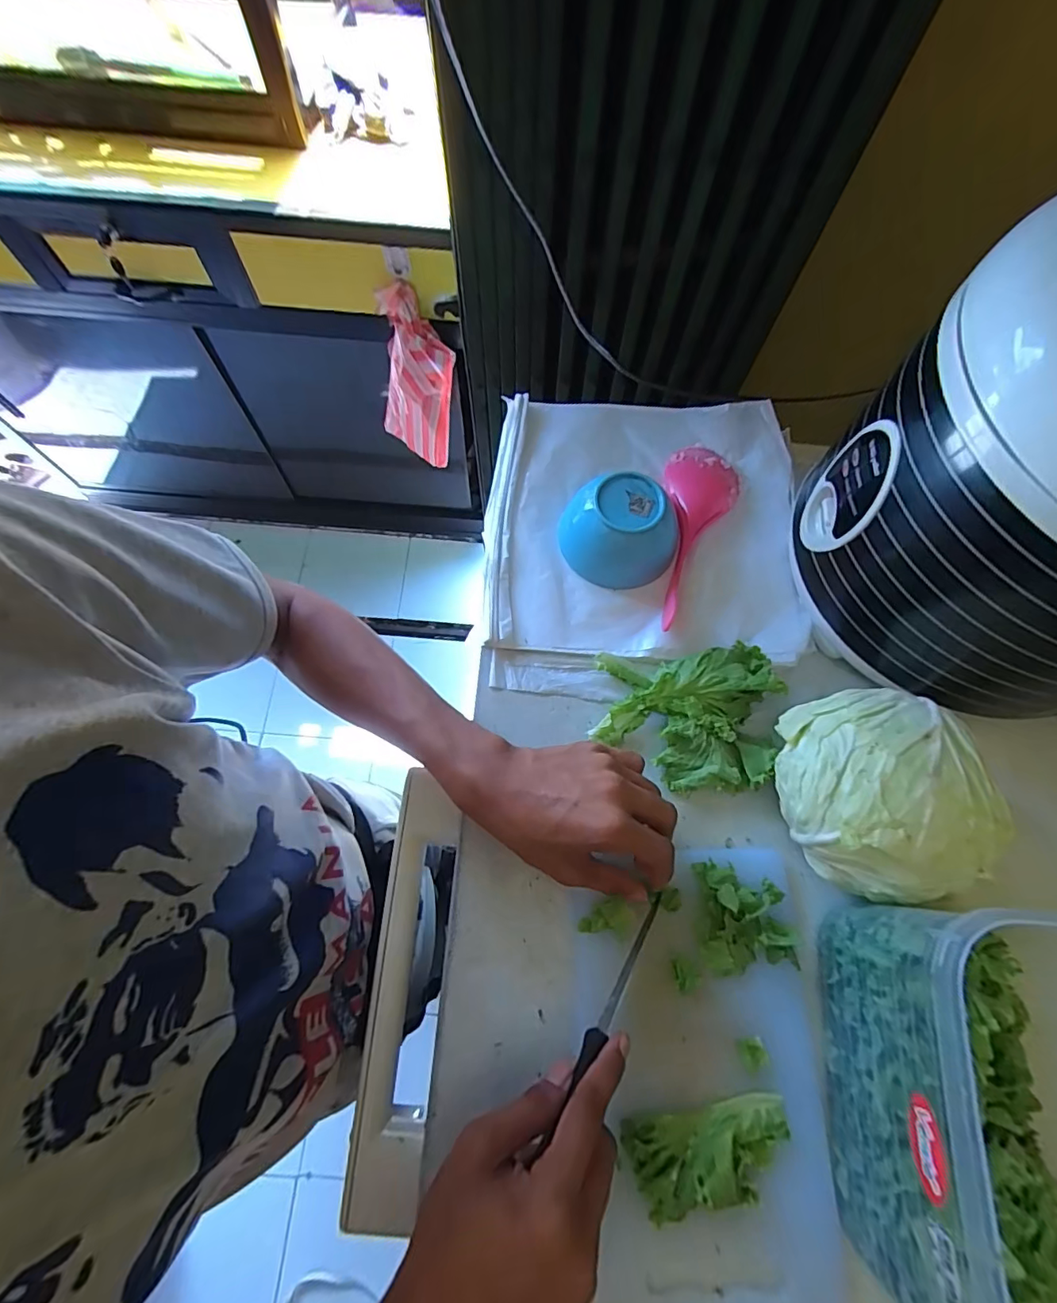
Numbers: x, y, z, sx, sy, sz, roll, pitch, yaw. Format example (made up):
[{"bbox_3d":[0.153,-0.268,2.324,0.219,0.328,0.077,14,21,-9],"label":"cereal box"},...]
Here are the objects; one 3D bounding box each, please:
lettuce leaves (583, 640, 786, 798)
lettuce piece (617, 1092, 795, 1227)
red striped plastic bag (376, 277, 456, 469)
[{"bbox_3d":[0.118,0.049,0.380,0.127,0.030,0.105,-1,70,-1],"label":"lettuce leaves"},{"bbox_3d":[0.106,0.292,0.295,0.096,0.015,0.043,-8,71,-4],"label":"lettuce piece"},{"bbox_3d":[-0.224,-0.530,0.993,0.162,0.330,0.085,35,71,11],"label":"red striped plastic bag"}]

